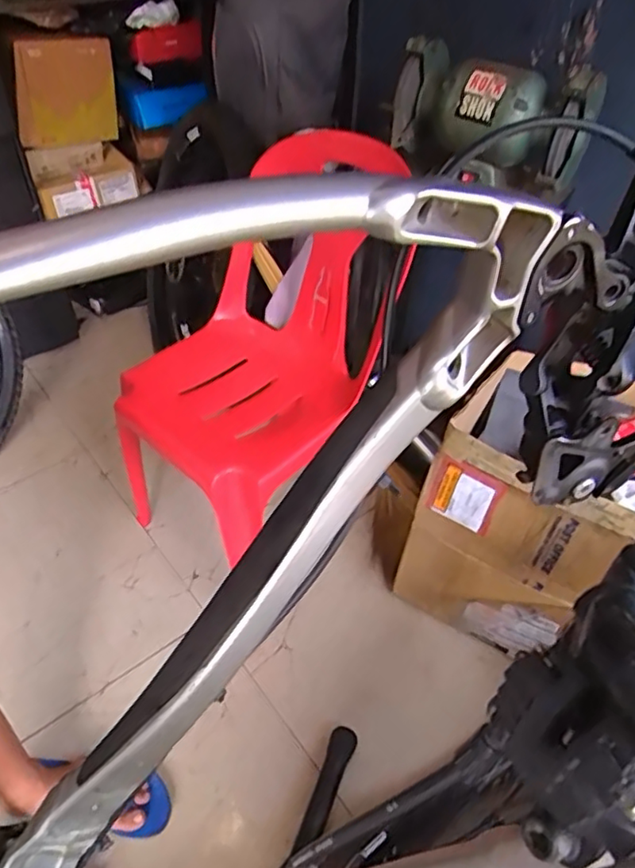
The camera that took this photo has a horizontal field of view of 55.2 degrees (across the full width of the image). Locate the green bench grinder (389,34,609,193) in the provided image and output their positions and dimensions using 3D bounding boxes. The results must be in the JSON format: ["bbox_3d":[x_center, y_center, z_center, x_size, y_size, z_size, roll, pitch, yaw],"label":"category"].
[{"bbox_3d":[0.279,-0.505,0.954,0.327,0.151,0.160,25,50,22],"label":"green bench grinder"}]

